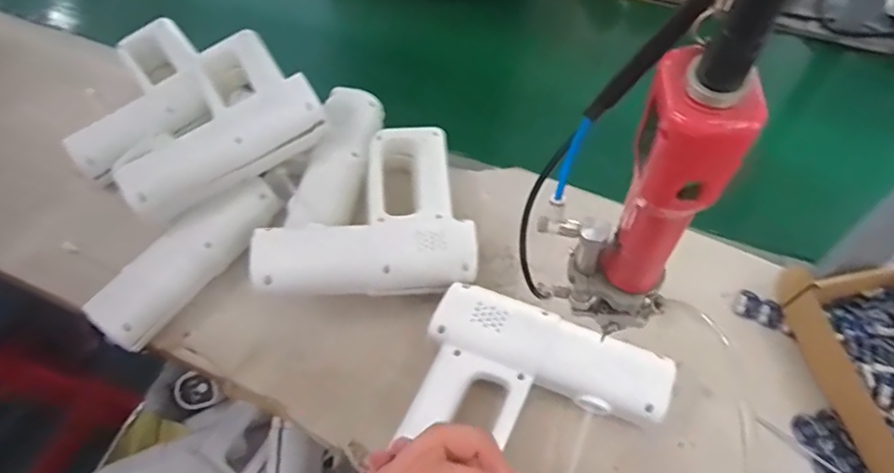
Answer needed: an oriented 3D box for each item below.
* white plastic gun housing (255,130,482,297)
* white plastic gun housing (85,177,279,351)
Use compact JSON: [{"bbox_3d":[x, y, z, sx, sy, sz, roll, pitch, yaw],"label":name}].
[{"bbox_3d":[-0.075,-0.032,0.554,0.202,0.052,0.198,-3,57,1],"label":"white plastic gun housing"},{"bbox_3d":[-0.266,0.019,0.570,0.071,0.056,0.209,33,65,22],"label":"white plastic gun housing"}]

